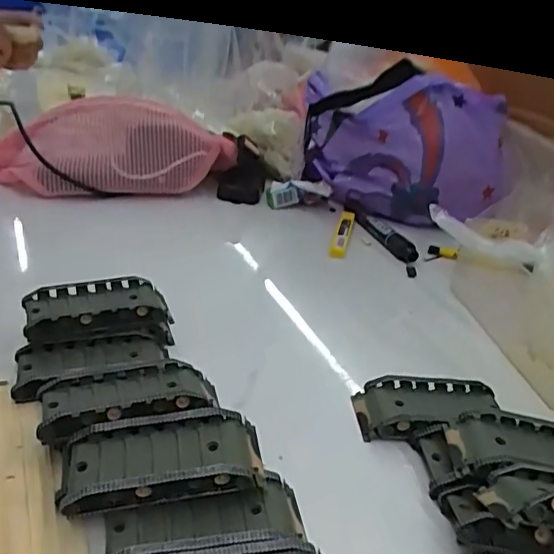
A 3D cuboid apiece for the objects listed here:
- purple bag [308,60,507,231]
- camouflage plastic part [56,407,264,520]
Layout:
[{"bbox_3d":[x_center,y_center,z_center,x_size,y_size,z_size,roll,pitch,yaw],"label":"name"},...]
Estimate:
[{"bbox_3d":[0.139,-0.153,0.673,0.244,0.161,0.083,17,30,20],"label":"purple bag"},{"bbox_3d":[-0.059,0.094,0.300,0.099,0.025,0.044,-1,29,-12],"label":"camouflage plastic part"}]

